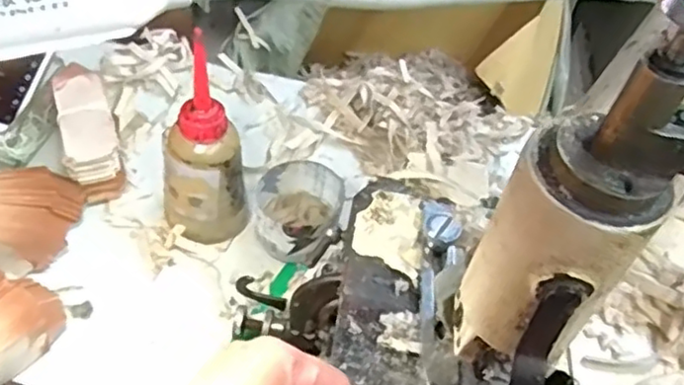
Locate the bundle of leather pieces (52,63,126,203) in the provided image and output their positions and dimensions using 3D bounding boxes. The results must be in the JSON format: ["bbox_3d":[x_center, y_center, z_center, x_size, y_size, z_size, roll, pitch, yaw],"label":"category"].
[{"bbox_3d":[-0.210,-0.051,0.552,0.042,0.055,0.115,-15,55,-17],"label":"bundle of leather pieces"}]

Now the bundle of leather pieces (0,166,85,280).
[{"bbox_3d":[-0.260,0.019,0.501,0.112,0.041,0.076,4,51,-5],"label":"bundle of leather pieces"}]

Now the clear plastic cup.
[{"bbox_3d":[-0.038,0.015,0.538,0.067,0.045,0.075,18,51,7],"label":"clear plastic cup"}]

